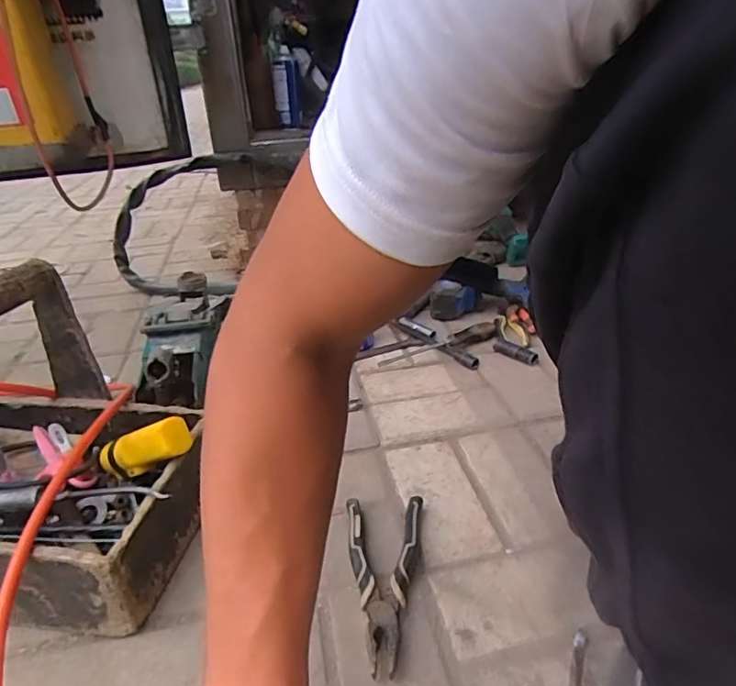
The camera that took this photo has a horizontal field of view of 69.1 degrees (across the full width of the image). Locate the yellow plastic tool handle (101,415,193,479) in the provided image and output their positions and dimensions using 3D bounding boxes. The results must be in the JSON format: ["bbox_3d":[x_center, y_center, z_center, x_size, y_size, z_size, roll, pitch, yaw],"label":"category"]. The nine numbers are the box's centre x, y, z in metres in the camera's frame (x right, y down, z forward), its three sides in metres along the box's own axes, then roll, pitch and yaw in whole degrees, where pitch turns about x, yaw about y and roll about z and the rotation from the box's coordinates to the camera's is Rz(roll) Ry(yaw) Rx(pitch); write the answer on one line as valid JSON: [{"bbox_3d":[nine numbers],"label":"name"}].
[{"bbox_3d":[-0.242,0.115,0.569,0.139,0.041,0.033,-23,17,32],"label":"yellow plastic tool handle"}]

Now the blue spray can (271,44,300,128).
[{"bbox_3d":[-0.192,-0.598,1.259,0.055,0.158,0.055,-2,29,1],"label":"blue spray can"}]

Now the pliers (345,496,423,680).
[{"bbox_3d":[0.011,0.226,0.520,0.078,0.022,0.186,0,30,6],"label":"pliers"}]

